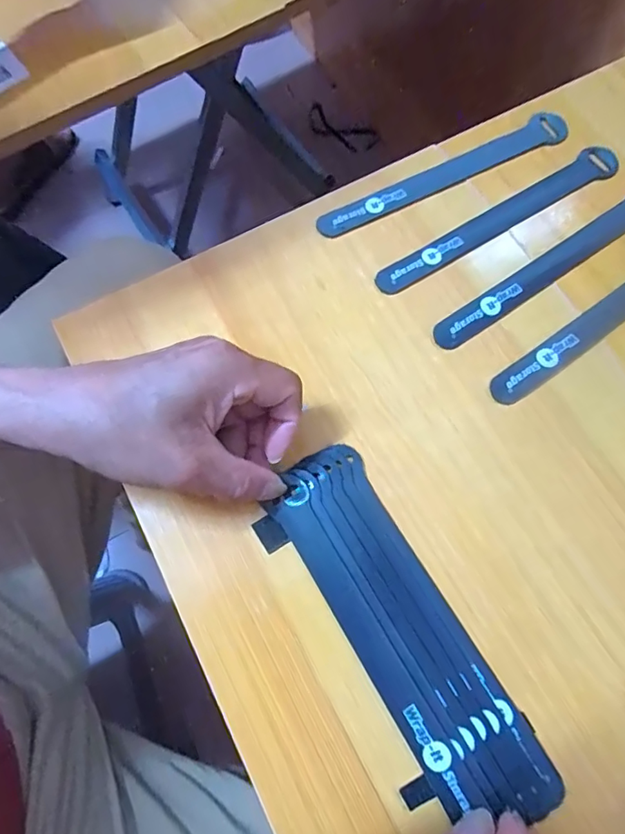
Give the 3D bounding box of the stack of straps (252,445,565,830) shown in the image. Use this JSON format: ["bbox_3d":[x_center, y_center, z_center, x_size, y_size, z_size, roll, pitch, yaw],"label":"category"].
[{"bbox_3d":[0.042,0.111,0.259,0.067,0.010,0.195,-31,72,-8],"label":"stack of straps"}]

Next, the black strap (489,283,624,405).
[{"bbox_3d":[0.193,-0.068,0.317,0.199,0.004,0.023,-35,73,-10],"label":"black strap"}]

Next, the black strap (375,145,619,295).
[{"bbox_3d":[0.129,-0.137,0.343,0.198,0.005,0.023,-29,72,-8],"label":"black strap"}]

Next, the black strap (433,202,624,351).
[{"bbox_3d":[0.163,-0.103,0.329,0.199,0.004,0.023,-33,73,-9],"label":"black strap"}]

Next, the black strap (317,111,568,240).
[{"bbox_3d":[0.094,-0.171,0.354,0.198,0.005,0.023,-27,72,-7],"label":"black strap"}]

